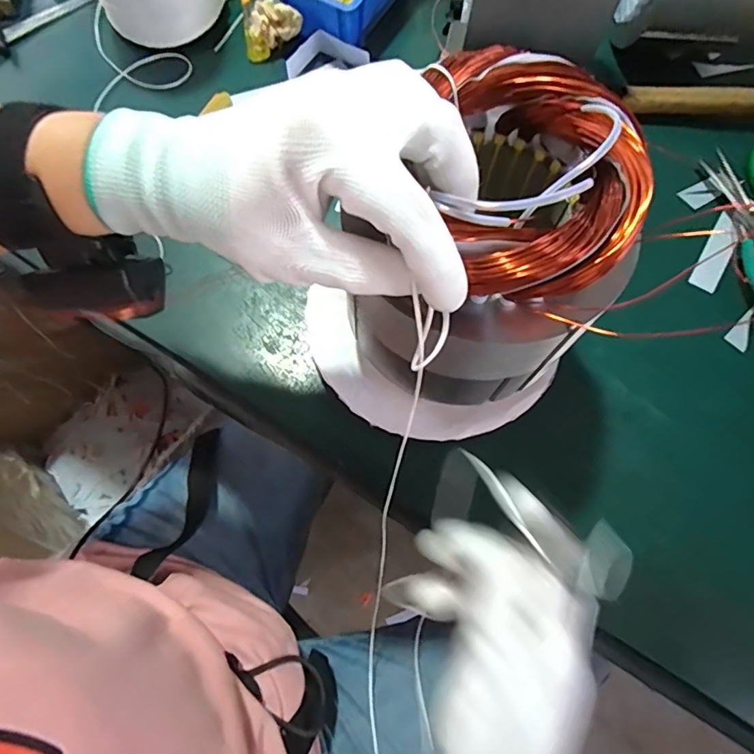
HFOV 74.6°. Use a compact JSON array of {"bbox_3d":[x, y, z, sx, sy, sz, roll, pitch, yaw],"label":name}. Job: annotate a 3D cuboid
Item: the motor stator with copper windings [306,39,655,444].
[{"bbox_3d":[0.058,-0.052,0.295,0.147,0.192,0.161,0,71,-1],"label":"motor stator with copper windings"}]

